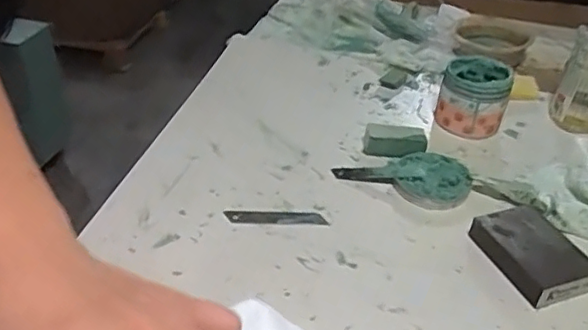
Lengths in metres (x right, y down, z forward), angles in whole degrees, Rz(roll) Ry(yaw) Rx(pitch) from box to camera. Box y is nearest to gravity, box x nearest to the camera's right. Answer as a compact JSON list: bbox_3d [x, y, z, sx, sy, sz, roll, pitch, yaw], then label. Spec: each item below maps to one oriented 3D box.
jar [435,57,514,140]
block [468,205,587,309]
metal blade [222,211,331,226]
[{"bbox_3d":[0.220,-0.081,0.739,0.081,0.078,0.064,16,38,15],"label":"jar"},{"bbox_3d":[0.220,0.082,0.555,0.065,0.029,0.100,-12,39,-21],"label":"block"},{"bbox_3d":[-0.018,0.054,0.599,0.101,0.004,0.017,2,43,-2],"label":"metal blade"}]

